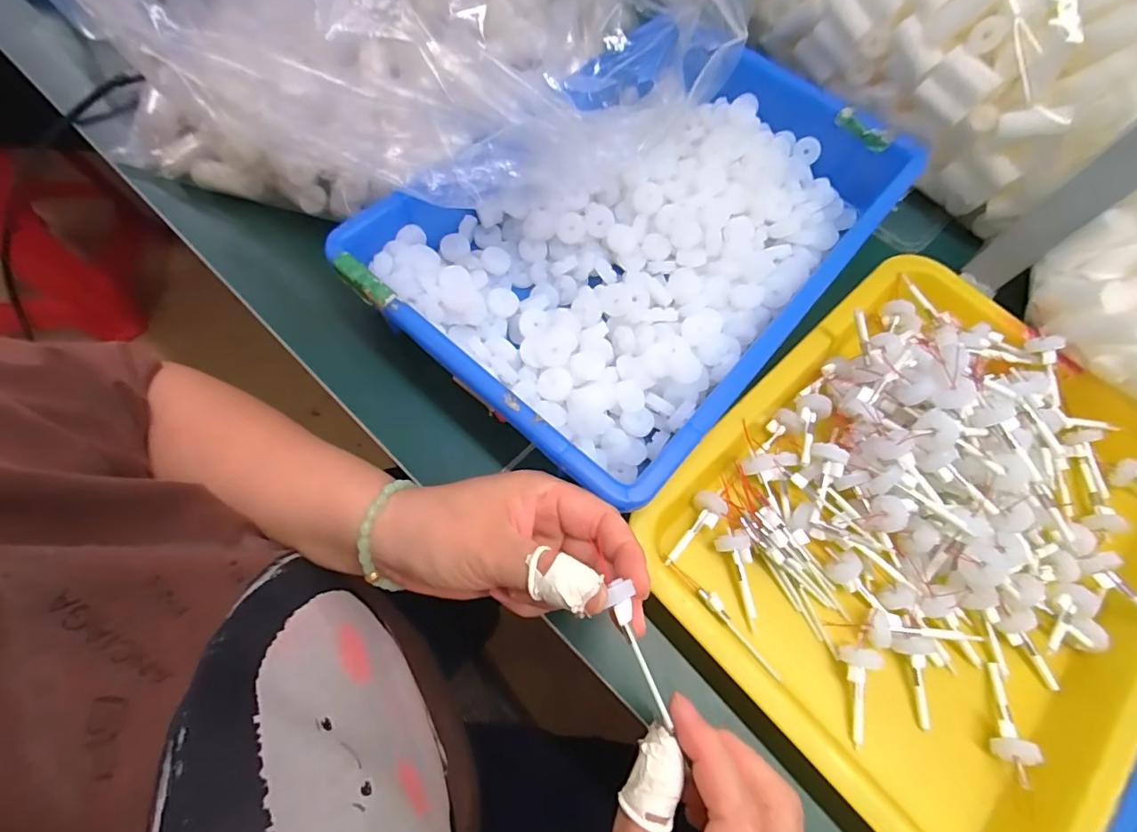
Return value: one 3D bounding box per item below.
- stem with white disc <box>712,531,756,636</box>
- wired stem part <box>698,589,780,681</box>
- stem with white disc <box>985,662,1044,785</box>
[{"bbox_3d":[0.099,0.096,0.294,0.018,0.013,0.056,-4,72,-2],"label":"stem with white disc"},{"bbox_3d":[0.096,0.123,0.284,0.008,0.007,0.059,-35,76,-11],"label":"wired stem part"},{"bbox_3d":[0.241,0.169,0.278,0.015,0.018,0.058,9,57,2],"label":"stem with white disc"}]

